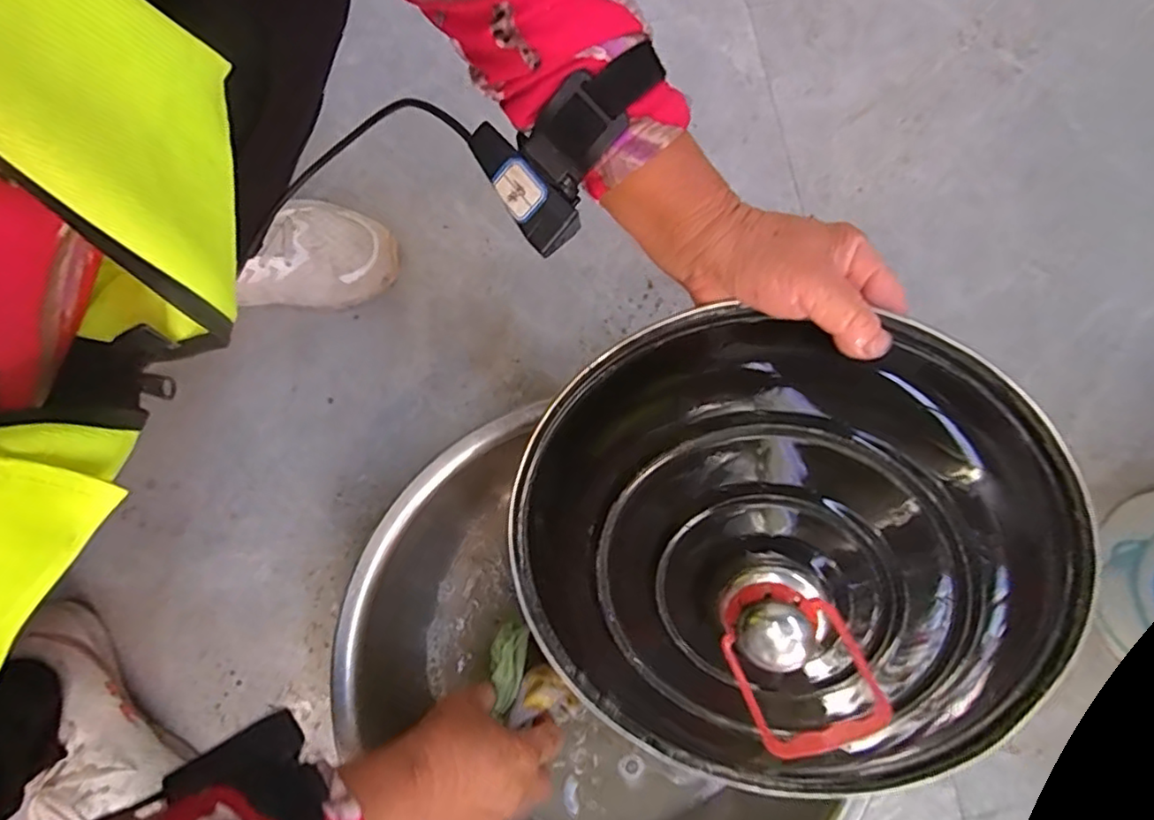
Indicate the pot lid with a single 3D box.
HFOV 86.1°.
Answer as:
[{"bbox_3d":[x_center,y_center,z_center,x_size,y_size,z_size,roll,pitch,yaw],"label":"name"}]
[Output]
[{"bbox_3d":[0.109,0.098,0.355,0.302,0.091,0.289,7,105,16],"label":"pot lid"}]

